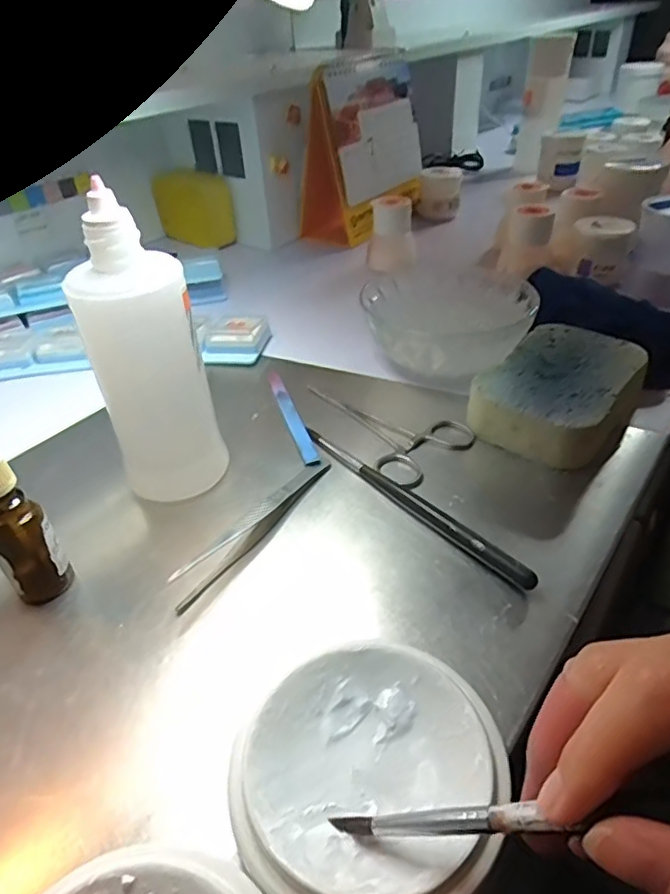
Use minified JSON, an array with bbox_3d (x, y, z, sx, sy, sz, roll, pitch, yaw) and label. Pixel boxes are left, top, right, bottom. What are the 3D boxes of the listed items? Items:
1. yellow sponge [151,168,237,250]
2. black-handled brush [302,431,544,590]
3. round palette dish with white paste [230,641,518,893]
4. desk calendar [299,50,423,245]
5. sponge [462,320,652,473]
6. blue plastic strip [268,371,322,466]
[{"bbox_3d":[-0.161,-0.272,0.651,0.045,0.076,0.096,-33,47,-31],"label":"yellow sponge"},{"bbox_3d":[0.037,0.026,0.309,0.008,0.010,0.160,-30,46,-29],"label":"black-handled brush"},{"bbox_3d":[0.012,0.111,0.194,0.081,0.024,0.087,-2,39,2],"label":"round palette dish with white paste"},{"bbox_3d":[0.038,-0.333,0.641,0.083,0.153,0.164,18,43,25],"label":"desk calendar"},{"bbox_3d":[0.145,-0.036,0.365,0.079,0.033,0.115,24,46,31],"label":"sponge"},{"bbox_3d":[-0.029,-0.023,0.378,0.010,0.004,0.109,-13,40,-12],"label":"blue plastic strip"}]

